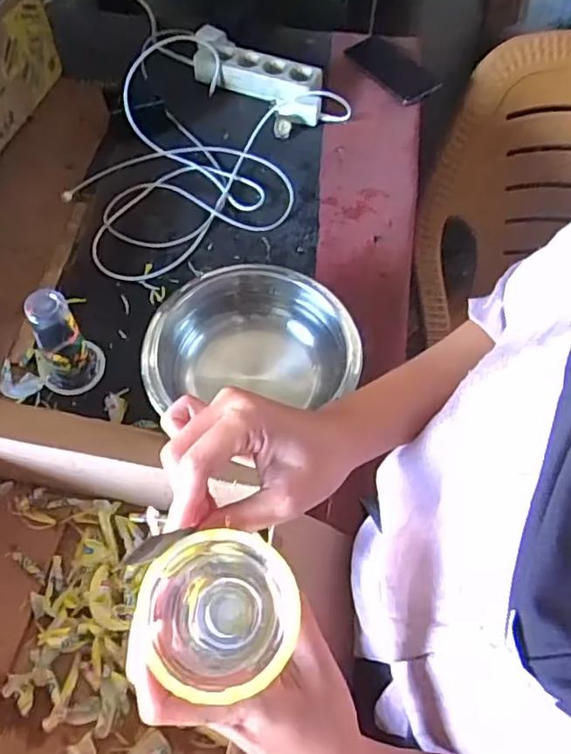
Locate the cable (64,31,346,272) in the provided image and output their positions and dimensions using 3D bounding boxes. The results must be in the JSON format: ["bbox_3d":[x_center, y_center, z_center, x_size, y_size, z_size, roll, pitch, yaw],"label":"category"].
[{"bbox_3d":[-0.126,-0.342,0.842,0.351,0.050,0.499,20,62,8],"label":"cable"}]

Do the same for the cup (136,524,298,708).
[{"bbox_3d":[-0.038,0.130,0.318,0.069,0.121,0.072,3,67,-7],"label":"cup"}]

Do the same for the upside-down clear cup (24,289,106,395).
[{"bbox_3d":[-0.243,-0.035,0.630,0.073,0.121,0.069,1,61,-2],"label":"upside-down clear cup"}]

